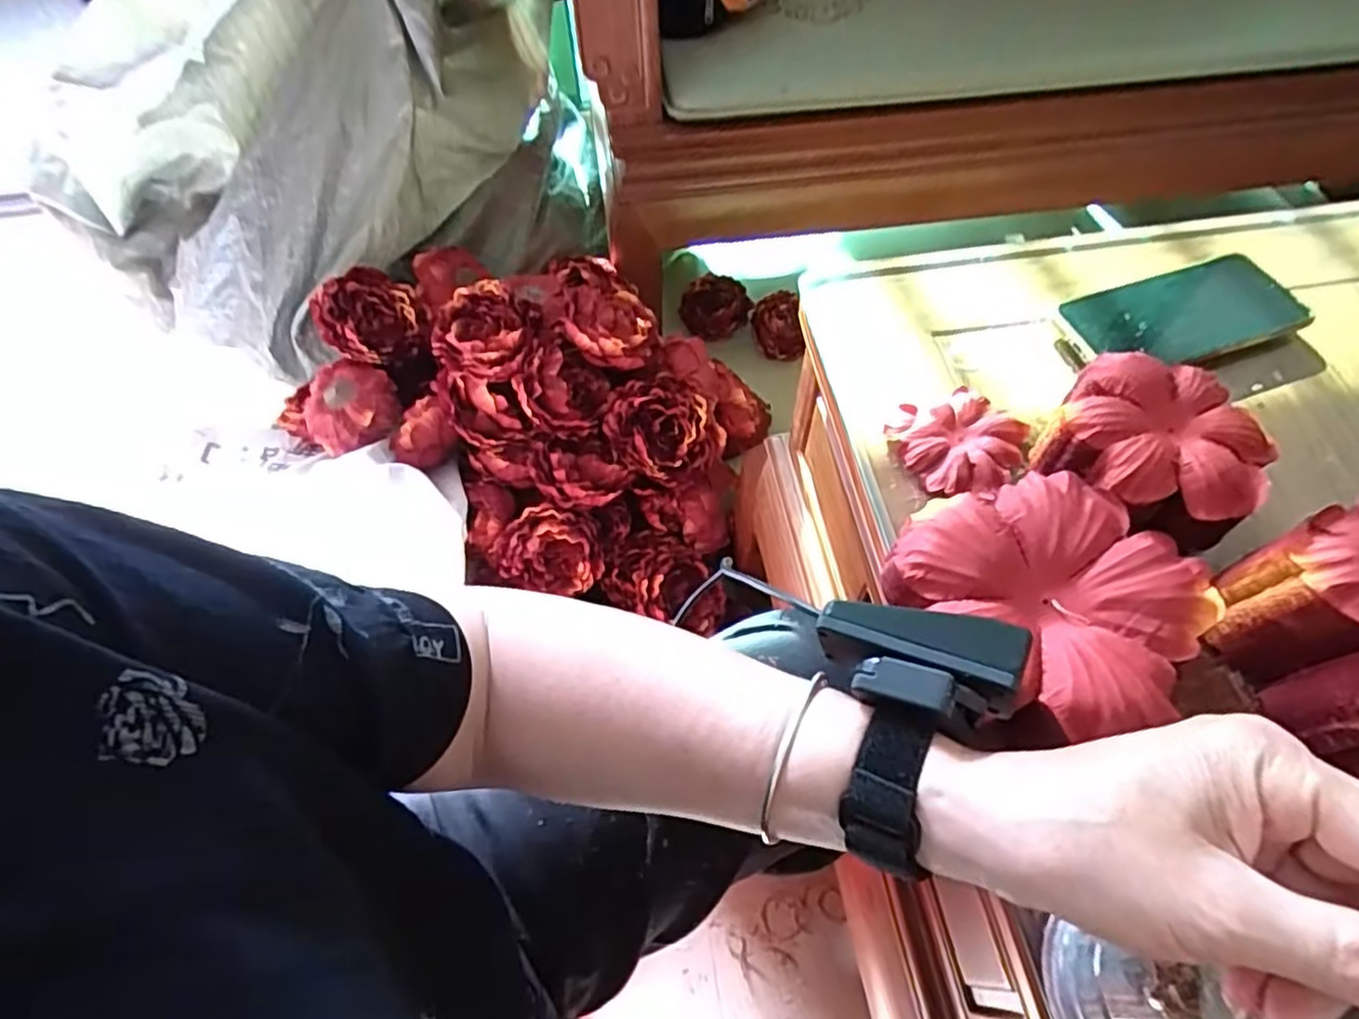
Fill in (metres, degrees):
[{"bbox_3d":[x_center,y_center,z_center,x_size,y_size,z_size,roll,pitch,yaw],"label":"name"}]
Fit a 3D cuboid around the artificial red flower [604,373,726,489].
[{"bbox_3d":[-0.013,-0.082,0.808,0.125,0.104,0.097,-22,61,-11],"label":"artificial red flower"}]

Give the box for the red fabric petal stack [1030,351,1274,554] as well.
[{"bbox_3d":[0.255,-0.029,0.402,0.092,0.060,0.111,-25,61,-13],"label":"red fabric petal stack"}]

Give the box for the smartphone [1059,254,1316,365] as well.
[{"bbox_3d":[0.334,-0.129,0.484,0.152,0.009,0.072,-17,63,-9],"label":"smartphone"}]

